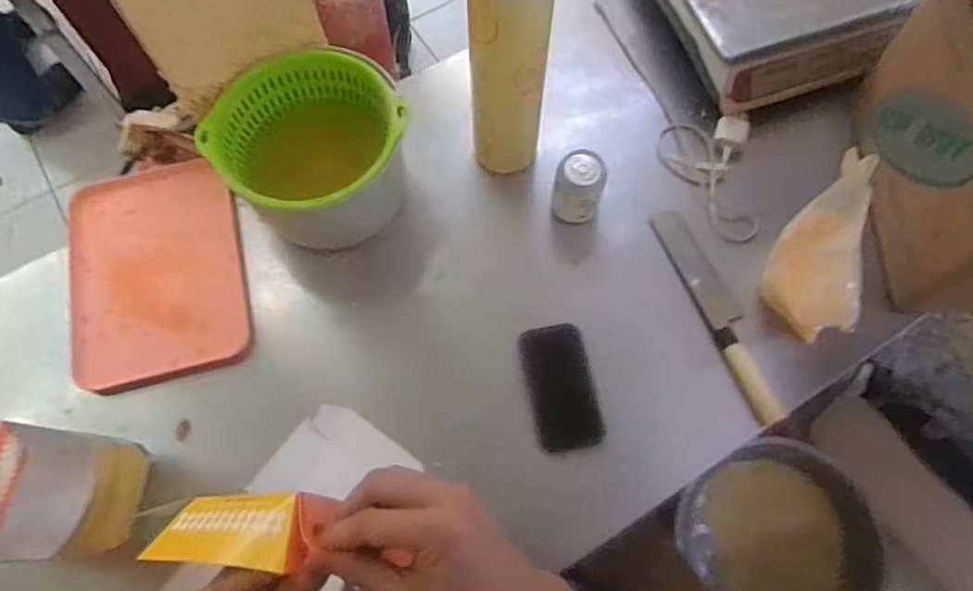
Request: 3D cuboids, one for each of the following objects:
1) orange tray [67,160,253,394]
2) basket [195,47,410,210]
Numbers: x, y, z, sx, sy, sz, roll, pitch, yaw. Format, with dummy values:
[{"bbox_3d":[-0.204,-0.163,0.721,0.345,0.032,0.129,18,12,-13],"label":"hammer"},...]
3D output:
[{"bbox_3d":[-0.434,-0.032,0.825,0.219,0.023,0.288,-14,69,-6],"label":"orange tray"},{"bbox_3d":[-0.224,-0.194,0.787,0.226,0.095,0.222,0,68,0],"label":"basket"}]

